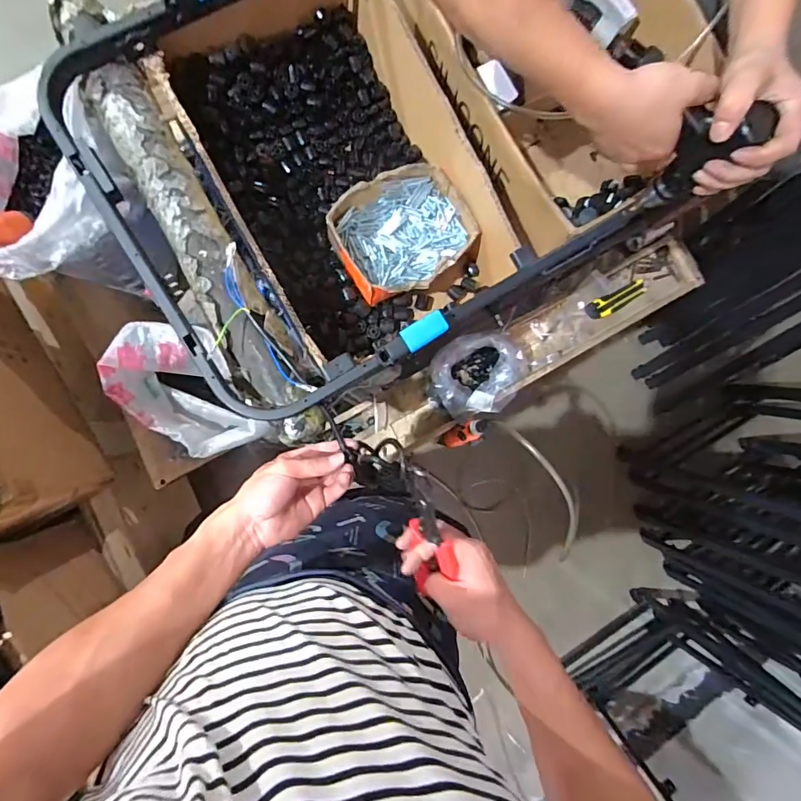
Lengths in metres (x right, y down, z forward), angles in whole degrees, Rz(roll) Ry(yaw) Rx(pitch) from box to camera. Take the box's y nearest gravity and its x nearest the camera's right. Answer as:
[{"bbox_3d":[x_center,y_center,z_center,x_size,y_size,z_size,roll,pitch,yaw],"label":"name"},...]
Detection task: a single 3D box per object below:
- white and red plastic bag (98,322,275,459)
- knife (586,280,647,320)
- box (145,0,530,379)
[{"bbox_3d":[-0.324,-0.006,0.719,0.230,0.105,0.163,21,85,-6],"label":"white and red plastic bag"},{"bbox_3d":[0.447,-0.207,0.973,0.141,0.017,0.038,-25,91,-8],"label":"knife"},{"bbox_3d":[-0.088,-0.334,0.680,0.330,0.132,0.509,-32,92,-8],"label":"box"}]

